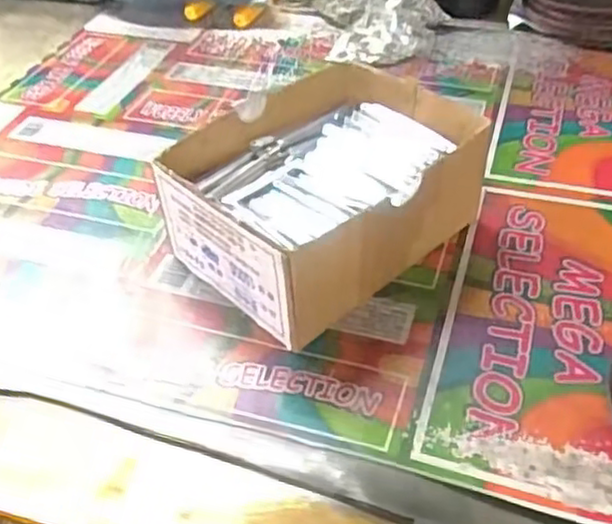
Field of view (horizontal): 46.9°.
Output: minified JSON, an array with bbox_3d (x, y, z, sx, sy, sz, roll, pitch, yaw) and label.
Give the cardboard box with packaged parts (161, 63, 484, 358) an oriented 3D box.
[{"bbox_3d":[0.010,-0.043,0.419,0.124,0.069,0.163,33,53,32],"label":"cardboard box with packaged parts"}]

